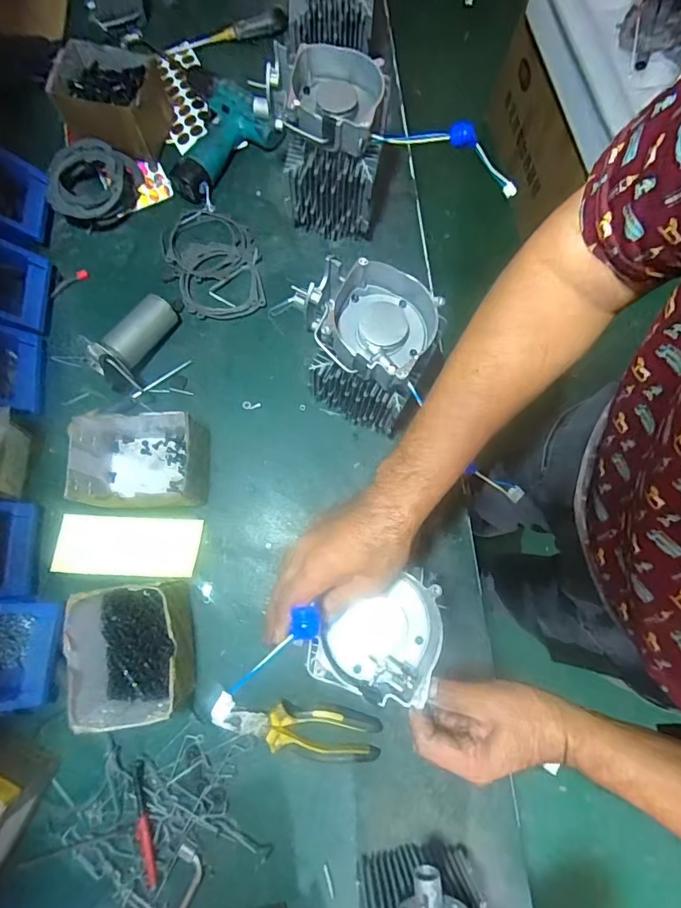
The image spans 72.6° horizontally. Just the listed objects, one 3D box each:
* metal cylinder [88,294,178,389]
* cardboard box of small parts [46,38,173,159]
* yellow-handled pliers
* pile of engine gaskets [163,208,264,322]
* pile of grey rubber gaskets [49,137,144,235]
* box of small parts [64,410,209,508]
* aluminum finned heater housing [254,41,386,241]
[{"bbox_3d":[-0.280,-0.160,0.636,0.061,0.061,0.152,28,62,6],"label":"metal cylinder"},{"bbox_3d":[-0.345,-0.534,0.707,0.135,0.092,0.125,7,77,1],"label":"cardboard box of small parts"},{"bbox_3d":[-0.044,0.337,0.569,0.184,0.019,0.059,11,77,2],"label":"yellow-handled pliers"},{"bbox_3d":[-0.196,-0.292,0.708,0.122,0.016,0.190,-16,78,-5],"label":"pile of engine gaskets"},{"bbox_3d":[-0.362,-0.403,0.699,0.143,0.082,0.097,-41,81,-9],"label":"pile of grey rubber gaskets"},{"bbox_3d":[-0.259,0.009,0.599,0.159,0.089,0.119,-3,77,-2],"label":"box of small parts"},{"bbox_3d":[-0.016,-0.408,0.641,0.148,0.219,0.110,13,77,2],"label":"aluminum finned heater housing"}]

